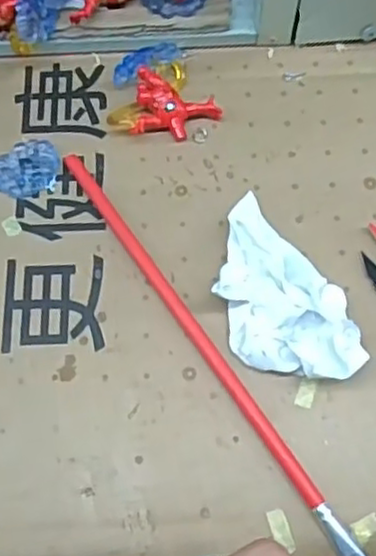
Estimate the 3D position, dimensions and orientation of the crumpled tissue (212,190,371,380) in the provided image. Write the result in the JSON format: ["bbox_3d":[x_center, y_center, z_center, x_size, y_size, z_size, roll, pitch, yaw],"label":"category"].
[{"bbox_3d":[0.041,0.006,0.327,0.053,0.035,0.099,-22,70,-8],"label":"crumpled tissue"}]

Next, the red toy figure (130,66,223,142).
[{"bbox_3d":[-0.006,-0.092,0.381,0.046,0.016,0.037,5,68,2],"label":"red toy figure"}]

